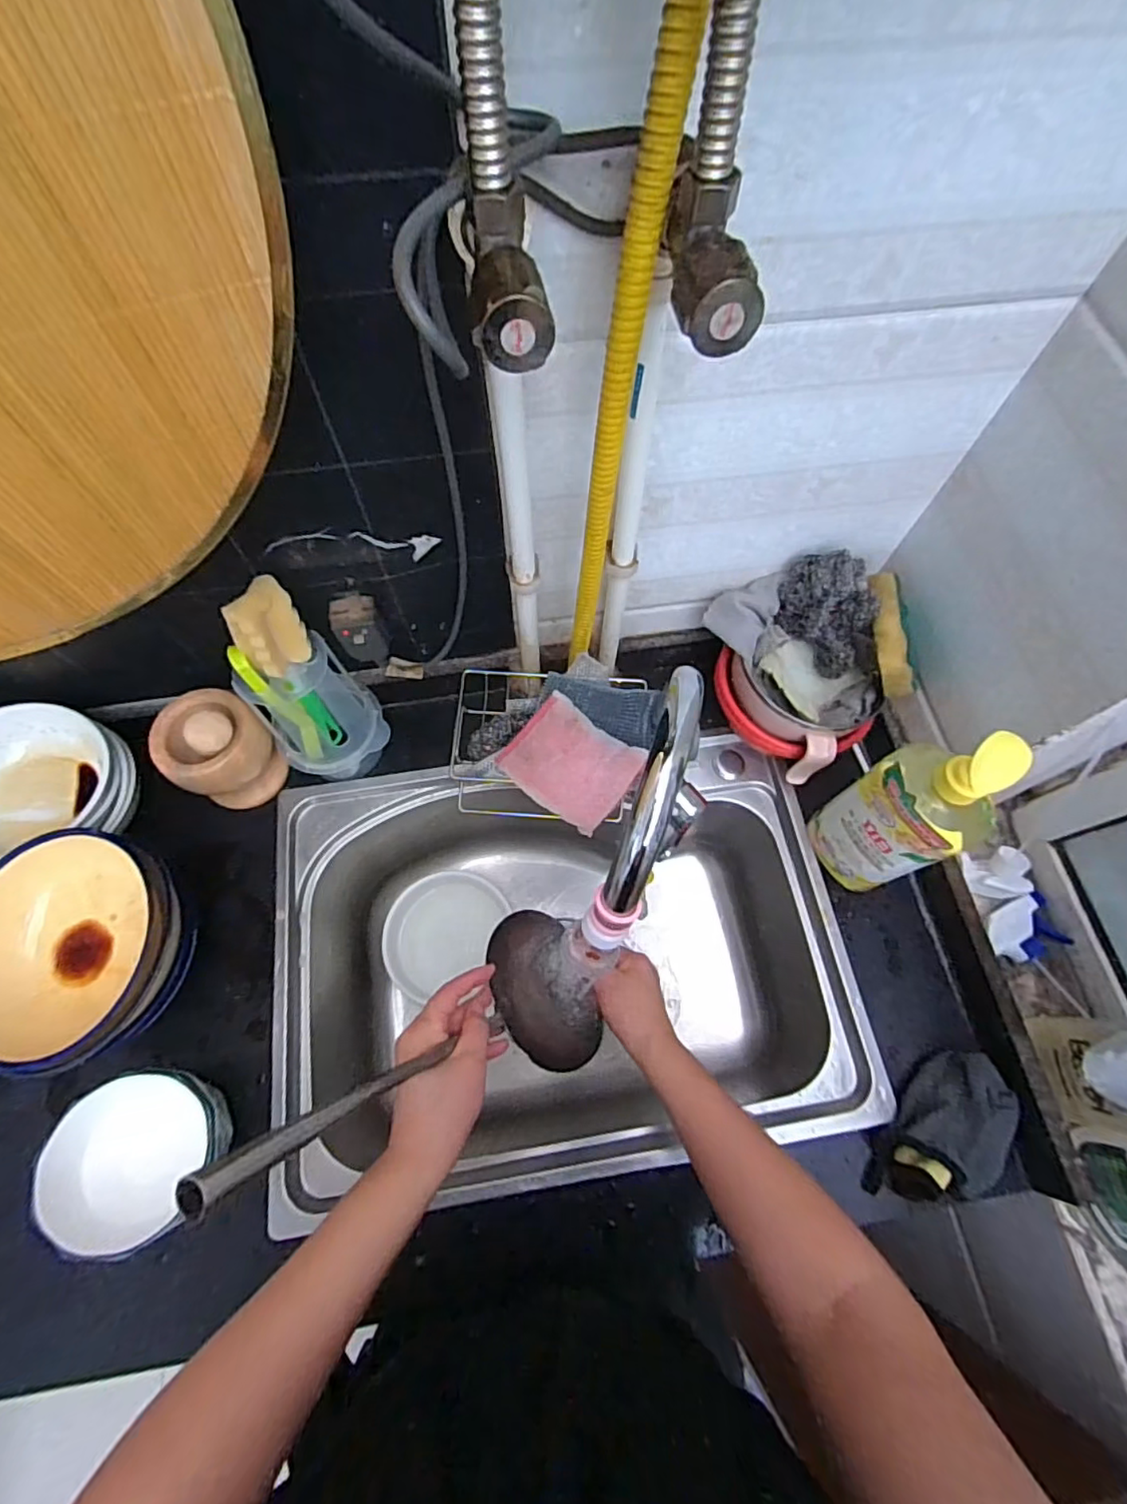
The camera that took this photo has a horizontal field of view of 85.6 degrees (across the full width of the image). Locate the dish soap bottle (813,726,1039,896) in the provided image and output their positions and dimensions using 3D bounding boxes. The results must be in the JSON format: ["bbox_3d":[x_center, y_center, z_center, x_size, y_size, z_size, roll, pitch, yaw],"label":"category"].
[{"bbox_3d":[0.311,0.054,0.549,0.069,0.269,0.092,-28,70,-11],"label":"dish soap bottle"}]

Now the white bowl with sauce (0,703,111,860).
[{"bbox_3d":[-0.539,0.027,0.610,0.159,0.071,0.145,0,67,0],"label":"white bowl with sauce"}]

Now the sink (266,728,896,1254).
[{"bbox_3d":[0.005,0.221,0.693,0.566,0.255,0.417,-8,68,-4],"label":"sink"}]

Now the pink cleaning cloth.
[{"bbox_3d":[0.006,0.008,0.531,0.108,0.022,0.085,37,72,14],"label":"pink cleaning cloth"}]

